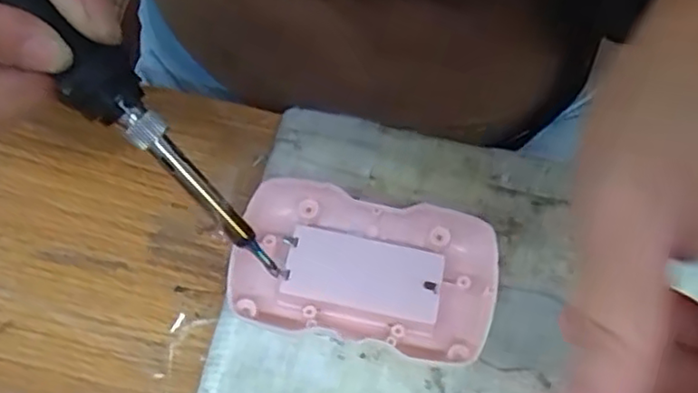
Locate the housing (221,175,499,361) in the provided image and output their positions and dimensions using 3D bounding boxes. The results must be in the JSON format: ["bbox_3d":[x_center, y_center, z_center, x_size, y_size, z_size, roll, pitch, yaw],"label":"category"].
[{"bbox_3d":[0.005,0.025,0.225,0.088,0.018,0.051,15,65,4],"label":"housing"}]

